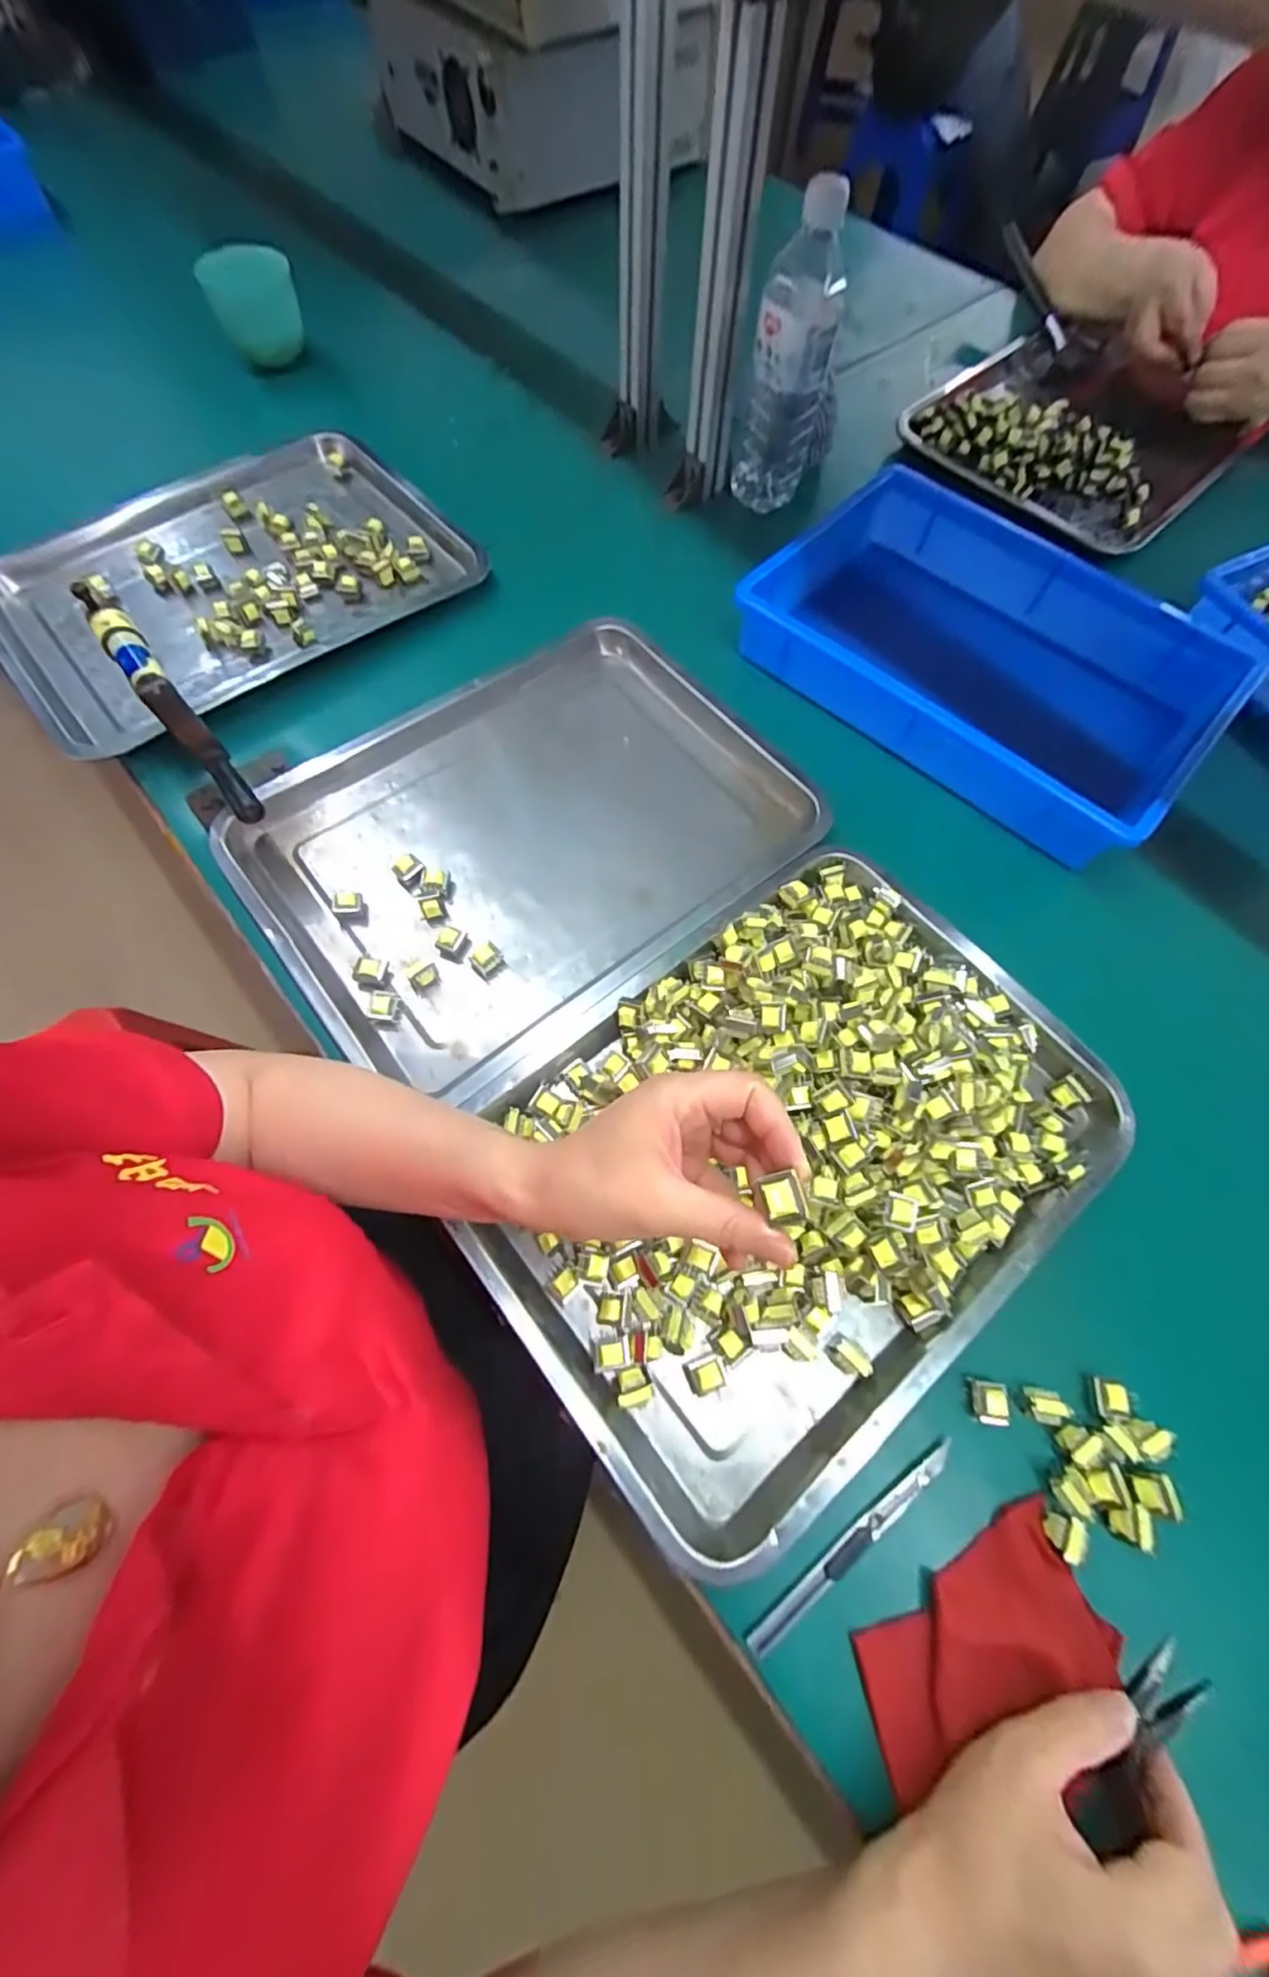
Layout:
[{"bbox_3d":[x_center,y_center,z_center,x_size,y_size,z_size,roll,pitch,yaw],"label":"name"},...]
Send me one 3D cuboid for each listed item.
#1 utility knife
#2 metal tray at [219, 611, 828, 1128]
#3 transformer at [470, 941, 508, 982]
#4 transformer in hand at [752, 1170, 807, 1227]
[{"bbox_3d":[0.116,0.292,0.330,0.139,0.008,0.013,-34,72,-14],"label":"utility knife"},{"bbox_3d":[-0.078,-0.117,0.493,0.390,0.043,0.293,-38,73,-15],"label":"metal tray"},{"bbox_3d":[-0.105,-0.019,0.451,0.021,0.018,0.018,-41,74,-16],"label":"transformer"},{"bbox_3d":[0.058,0.085,0.253,0.018,0.008,0.019,-10,68,-5],"label":"transformer in hand"}]

